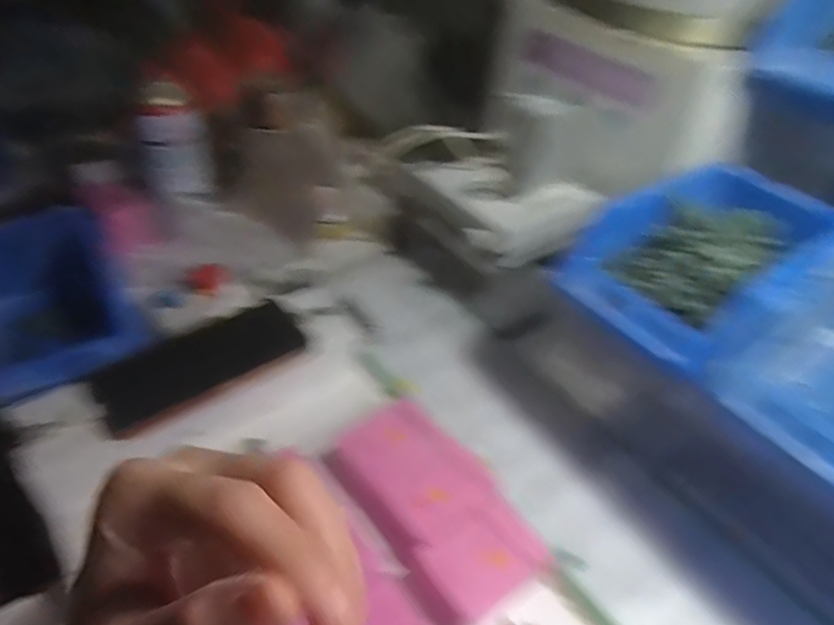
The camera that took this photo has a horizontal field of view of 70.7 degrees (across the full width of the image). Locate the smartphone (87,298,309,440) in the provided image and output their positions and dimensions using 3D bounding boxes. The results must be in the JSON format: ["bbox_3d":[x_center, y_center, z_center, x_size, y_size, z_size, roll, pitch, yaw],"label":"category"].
[{"bbox_3d":[-0.166,0.037,0.462,0.156,0.011,0.080,-29,51,-34],"label":"smartphone"}]

